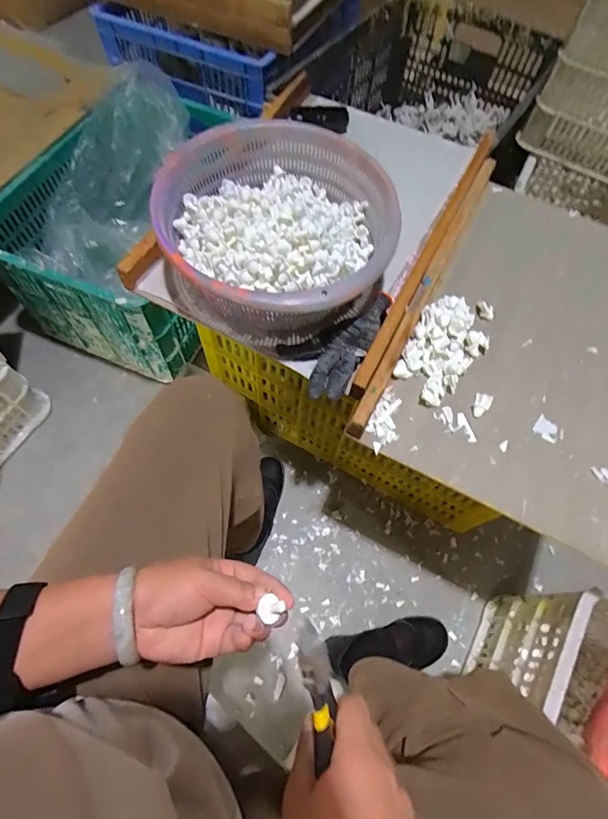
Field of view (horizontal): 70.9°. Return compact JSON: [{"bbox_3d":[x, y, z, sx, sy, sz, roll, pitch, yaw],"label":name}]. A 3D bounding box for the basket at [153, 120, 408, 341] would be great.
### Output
[{"bbox_3d":[-0.037,-0.263,0.640,0.329,0.127,0.344,14,65,3],"label":"basket"}]

